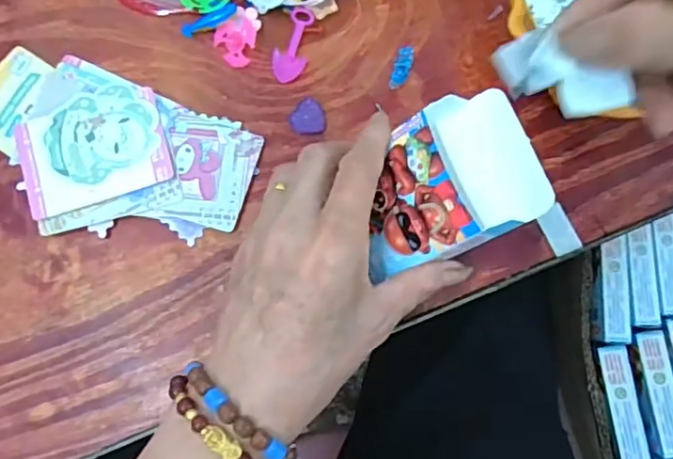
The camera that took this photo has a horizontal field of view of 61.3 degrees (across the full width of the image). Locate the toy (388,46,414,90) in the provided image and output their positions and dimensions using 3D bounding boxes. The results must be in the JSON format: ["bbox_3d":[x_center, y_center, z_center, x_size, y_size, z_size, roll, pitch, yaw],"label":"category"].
[{"bbox_3d":[0.041,-0.102,0.359,0.011,0.010,0.031,17,81,4],"label":"toy"}]

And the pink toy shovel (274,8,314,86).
[{"bbox_3d":[-0.028,-0.117,0.362,0.021,0.006,0.048,10,81,3],"label":"pink toy shovel"}]

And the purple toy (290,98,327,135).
[{"bbox_3d":[-0.016,-0.069,0.355,0.022,0.004,0.021,0,81,1],"label":"purple toy"}]

